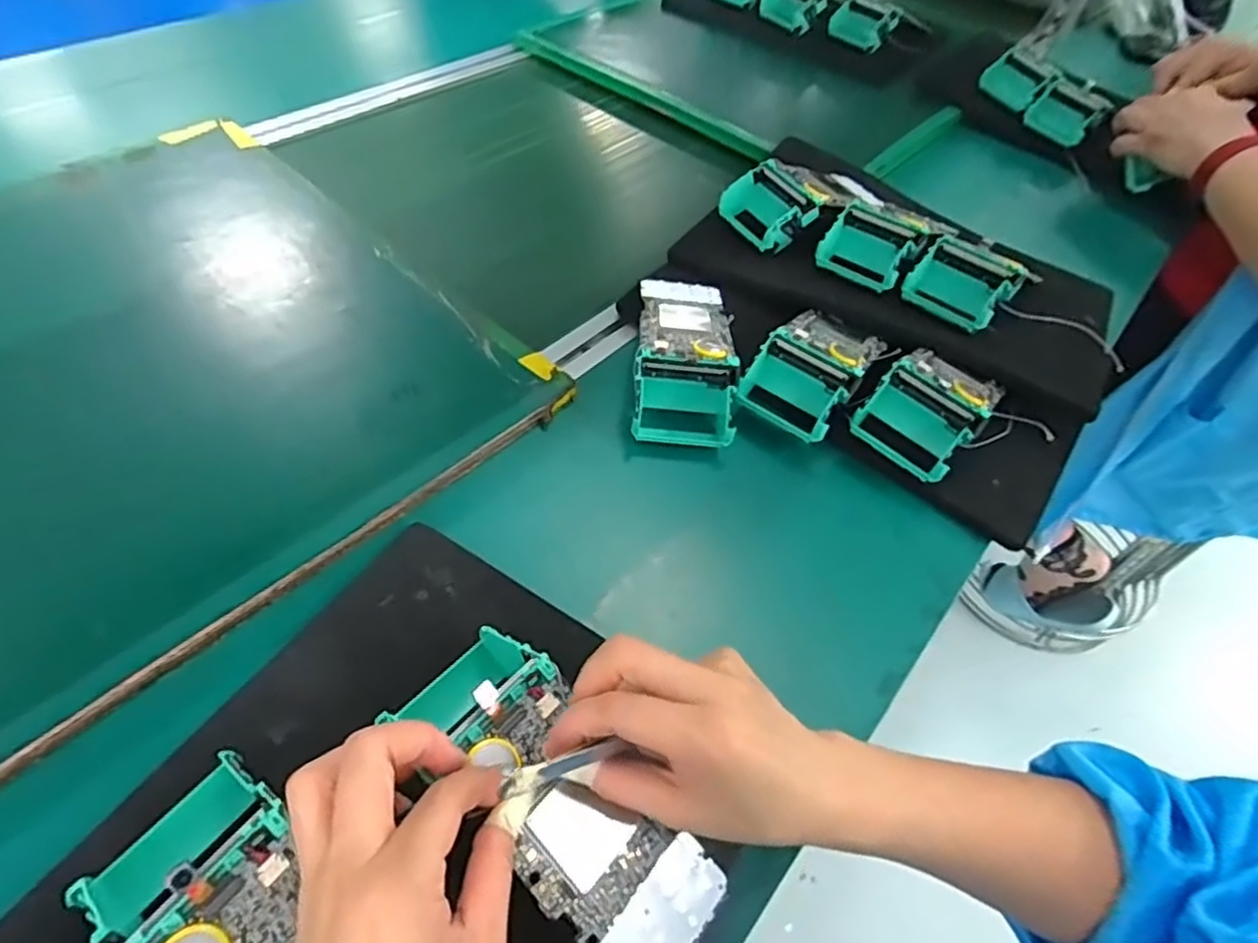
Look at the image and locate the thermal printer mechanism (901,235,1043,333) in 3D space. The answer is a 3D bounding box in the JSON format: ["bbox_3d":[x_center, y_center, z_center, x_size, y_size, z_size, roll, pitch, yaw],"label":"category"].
[{"bbox_3d":[0.257,-0.145,0.523,0.059,0.042,0.078,-28,59,-24],"label":"thermal printer mechanism"}]

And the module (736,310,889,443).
[{"bbox_3d":[0.134,-0.077,0.501,0.074,0.051,0.114,31,56,18],"label":"module"}]

